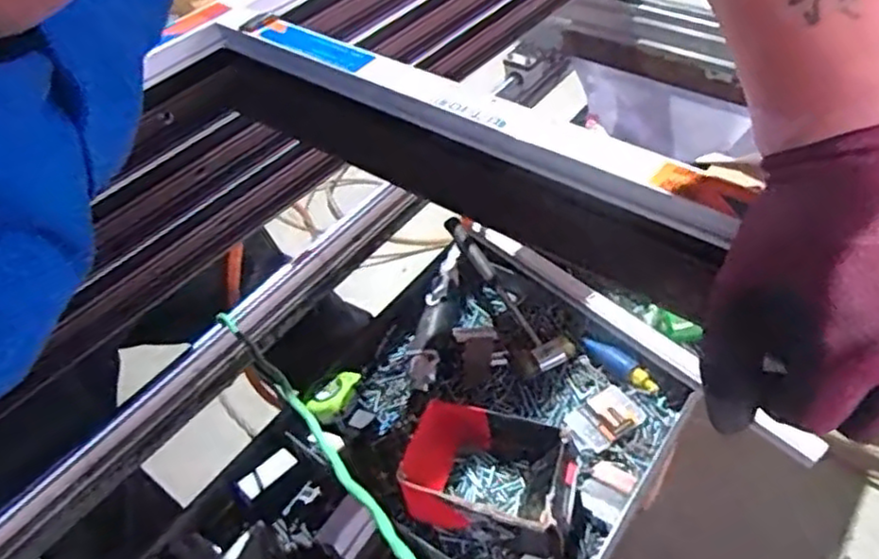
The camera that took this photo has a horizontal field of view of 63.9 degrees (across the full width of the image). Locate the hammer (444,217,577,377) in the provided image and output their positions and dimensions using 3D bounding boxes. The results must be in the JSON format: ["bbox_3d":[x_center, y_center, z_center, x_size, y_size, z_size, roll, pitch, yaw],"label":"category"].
[{"bbox_3d":[0.080,0.023,0.988,0.078,0.056,0.273,-26,49,-18],"label":"hammer"}]

